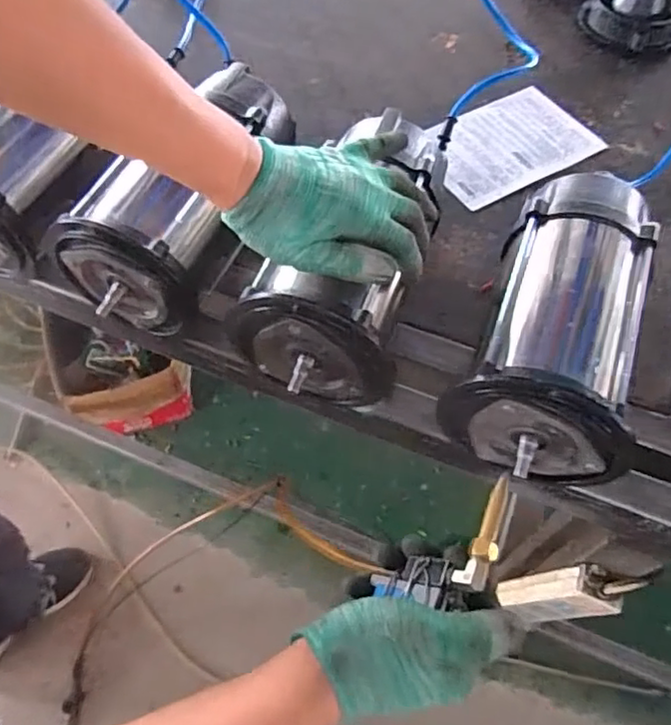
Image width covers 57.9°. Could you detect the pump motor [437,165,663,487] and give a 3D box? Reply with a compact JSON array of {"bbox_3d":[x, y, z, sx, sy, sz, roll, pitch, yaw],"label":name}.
[{"bbox_3d":[0.190,-0.036,0.502,0.136,0.117,0.265,21,61,12],"label":"pump motor"}]

